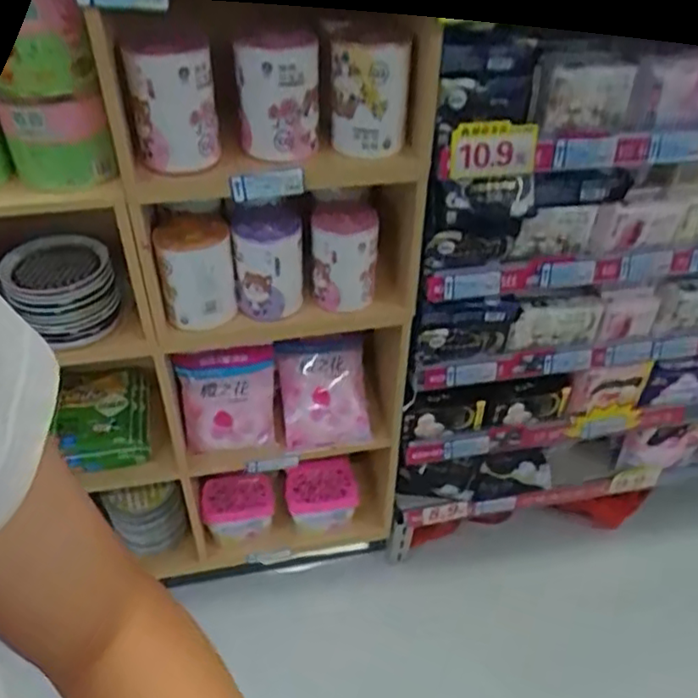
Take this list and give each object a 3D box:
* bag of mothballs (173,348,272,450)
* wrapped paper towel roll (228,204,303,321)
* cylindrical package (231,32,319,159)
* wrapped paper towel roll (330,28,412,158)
[{"bbox_3d":[-0.228,0.087,1.233,0.171,0.196,0.075,-10,21,-16],"label":"bag of mothballs"},{"bbox_3d":[-0.127,-0.135,1.031,0.106,0.177,0.128,-2,40,-3],"label":"wrapped paper towel roll"},{"bbox_3d":[-0.093,-0.337,0.870,0.106,0.158,0.102,-2,40,-3],"label":"cylindrical package"},{"bbox_3d":[0.027,-0.350,0.895,0.106,0.159,0.113,1,40,0],"label":"wrapped paper towel roll"}]

